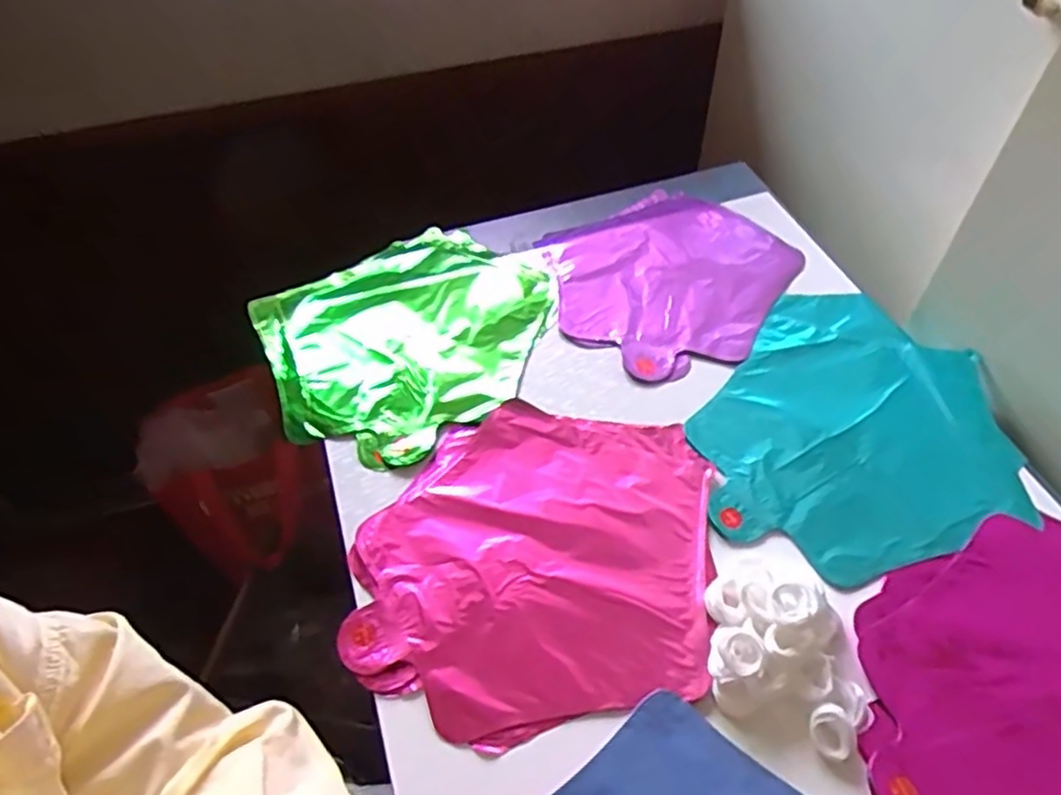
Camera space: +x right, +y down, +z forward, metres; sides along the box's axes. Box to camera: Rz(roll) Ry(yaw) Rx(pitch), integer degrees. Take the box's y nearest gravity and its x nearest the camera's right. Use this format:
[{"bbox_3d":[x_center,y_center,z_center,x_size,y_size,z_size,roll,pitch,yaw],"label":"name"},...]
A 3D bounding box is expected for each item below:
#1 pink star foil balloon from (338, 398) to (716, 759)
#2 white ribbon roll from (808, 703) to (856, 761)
[{"bbox_3d":[0.004,0.105,0.474,0.223,0.010,0.235,9,52,8],"label":"pink star foil balloon"},{"bbox_3d":[0.170,0.188,0.395,0.022,0.015,0.026,-24,55,-17],"label":"white ribbon roll"}]

